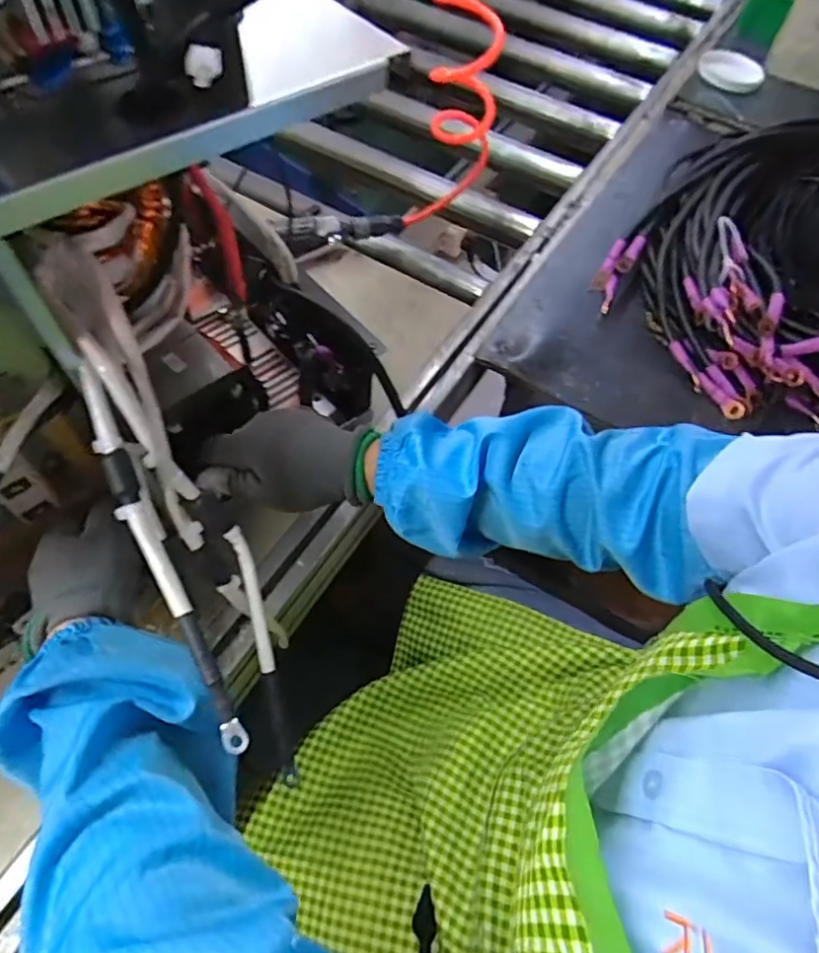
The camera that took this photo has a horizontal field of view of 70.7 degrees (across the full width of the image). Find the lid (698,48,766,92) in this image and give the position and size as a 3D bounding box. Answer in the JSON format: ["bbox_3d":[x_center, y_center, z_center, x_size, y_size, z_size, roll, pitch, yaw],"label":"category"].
[{"bbox_3d":[0.510,-0.645,0.914,0.101,0.021,0.112,23,60,11],"label":"lid"}]

